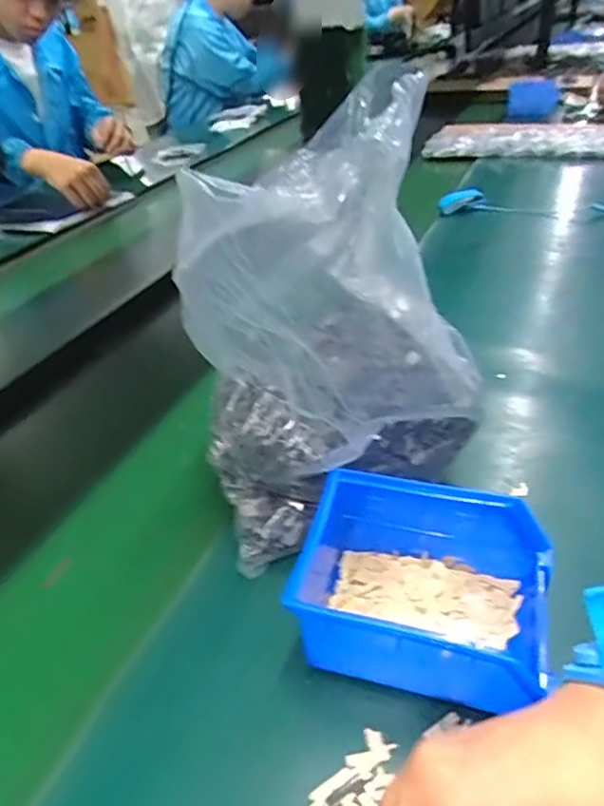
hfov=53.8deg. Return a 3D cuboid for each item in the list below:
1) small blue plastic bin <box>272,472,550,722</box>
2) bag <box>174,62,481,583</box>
[{"bbox_3d":[0.069,0.108,0.348,0.145,0.069,0.110,6,36,17],"label":"small blue plastic bin"},{"bbox_3d":[0.018,-0.054,0.411,0.188,0.263,0.150,-17,36,-16],"label":"bag"}]

